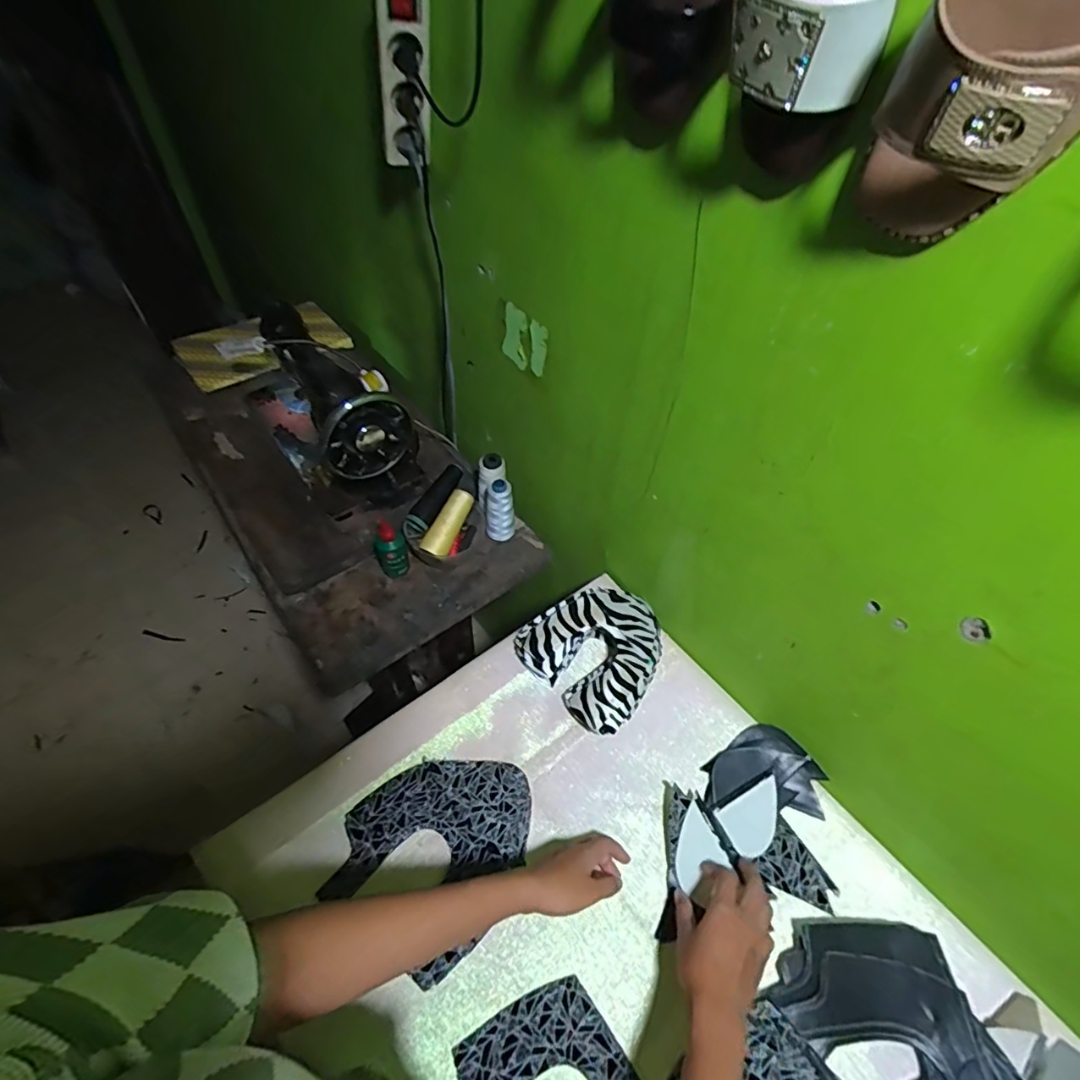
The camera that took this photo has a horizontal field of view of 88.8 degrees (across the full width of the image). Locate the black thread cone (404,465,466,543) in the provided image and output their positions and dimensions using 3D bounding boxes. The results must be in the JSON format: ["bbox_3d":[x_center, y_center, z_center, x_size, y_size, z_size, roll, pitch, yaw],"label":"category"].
[{"bbox_3d":[-0.160,-0.058,0.836,0.034,0.036,0.132,30,78,19],"label":"black thread cone"}]

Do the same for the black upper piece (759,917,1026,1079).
[{"bbox_3d":[0.337,0.467,0.502,0.162,0.021,0.219,-19,56,-17],"label":"black upper piece"}]

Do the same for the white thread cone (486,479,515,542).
[{"bbox_3d":[-0.061,-0.049,0.856,0.043,0.118,0.038,1,52,-2],"label":"white thread cone"}]

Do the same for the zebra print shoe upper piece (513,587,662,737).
[{"bbox_3d":[0.082,0.141,0.740,0.184,0.074,0.177,-36,62,-26],"label":"zebra print shoe upper piece"}]

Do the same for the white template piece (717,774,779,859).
[{"bbox_3d":[0.249,0.318,0.630,0.084,0.005,0.055,-27,55,-13],"label":"white template piece"}]

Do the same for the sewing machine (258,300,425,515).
[{"bbox_3d":[-0.327,-0.207,0.891,0.174,0.215,0.296,-27,58,-22],"label":"sewing machine"}]

